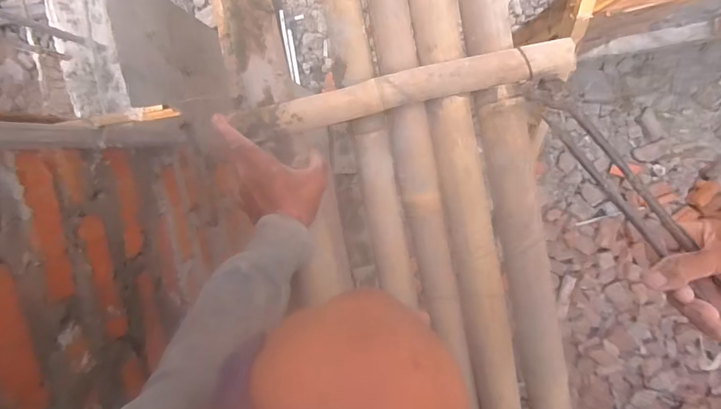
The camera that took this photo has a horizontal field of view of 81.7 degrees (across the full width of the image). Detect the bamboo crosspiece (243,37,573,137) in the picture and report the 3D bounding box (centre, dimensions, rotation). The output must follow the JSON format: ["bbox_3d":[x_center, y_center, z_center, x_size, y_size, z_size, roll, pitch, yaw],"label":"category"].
[{"bbox_3d":[0.058,-0.138,0.507,0.407,0.039,0.052,-10,99,4],"label":"bamboo crosspiece"}]

